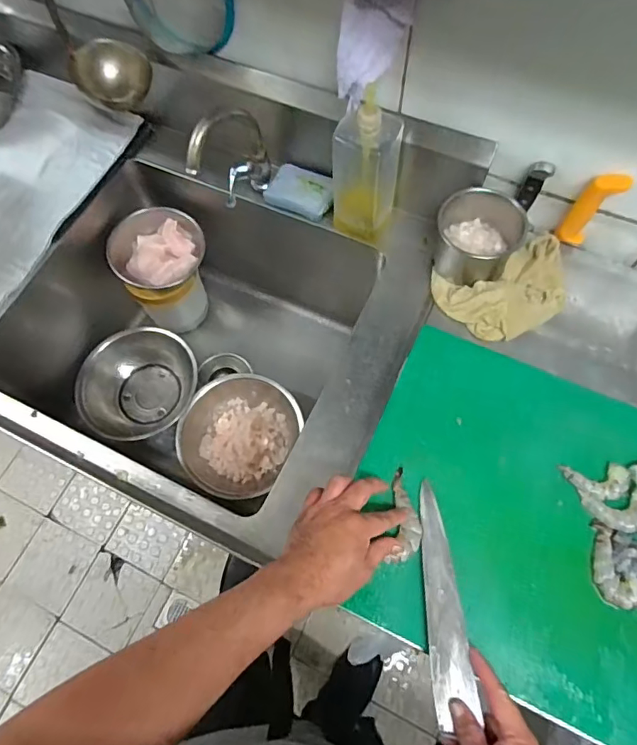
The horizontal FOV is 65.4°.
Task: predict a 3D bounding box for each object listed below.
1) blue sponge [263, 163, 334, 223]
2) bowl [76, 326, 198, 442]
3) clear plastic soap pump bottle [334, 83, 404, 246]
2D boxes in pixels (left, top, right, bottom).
[{"bbox_3d":[-0.028,-0.303,0.835,0.114,0.027,0.076,26,71,12],"label":"blue sponge"},{"bbox_3d":[-0.367,0.029,1.037,0.230,0.104,0.219,-1,67,2],"label":"bowl"},{"bbox_3d":[0.071,-0.295,0.722,0.084,0.223,0.072,20,69,10],"label":"clear plastic soap pump bottle"}]

